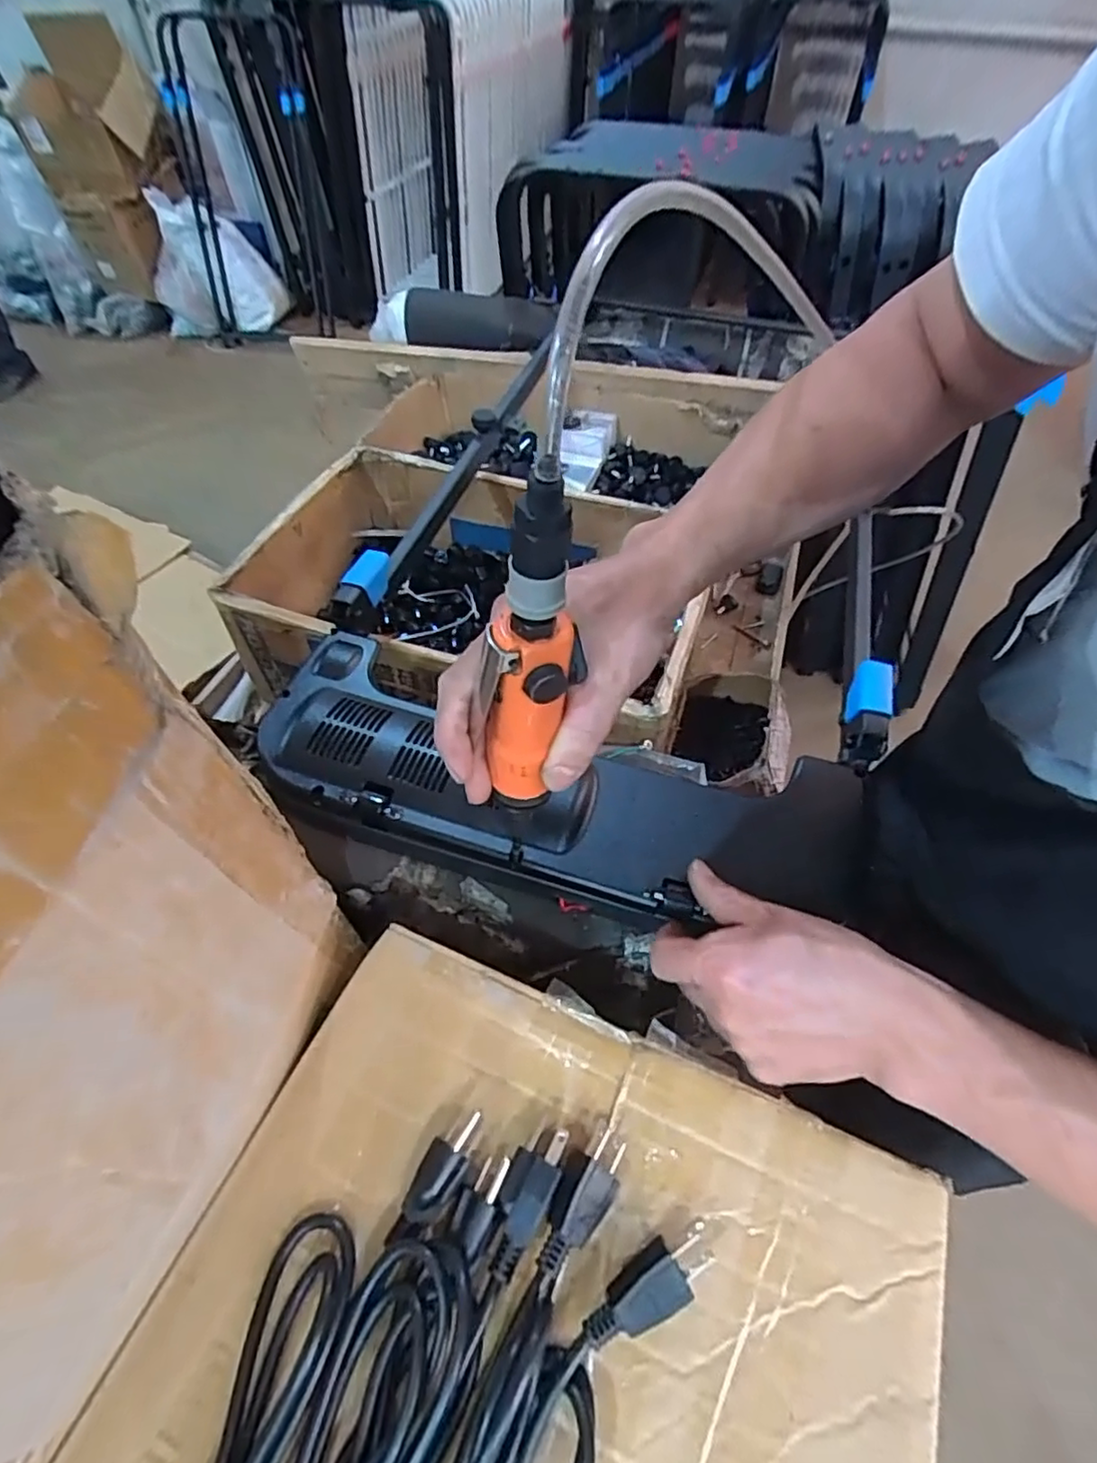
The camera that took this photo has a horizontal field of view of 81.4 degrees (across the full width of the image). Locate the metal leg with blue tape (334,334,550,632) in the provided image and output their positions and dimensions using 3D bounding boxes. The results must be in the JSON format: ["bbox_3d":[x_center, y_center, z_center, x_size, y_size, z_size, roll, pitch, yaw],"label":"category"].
[{"bbox_3d":[-0.105,-0.321,0.766,0.036,0.051,0.581,15,55,10],"label":"metal leg with blue tape"}]

